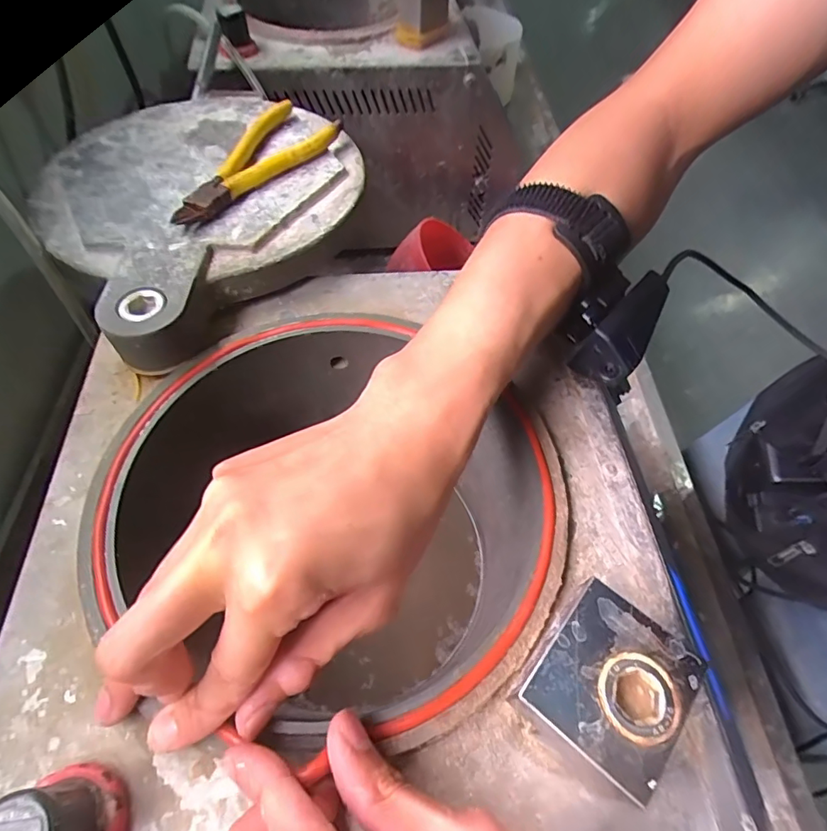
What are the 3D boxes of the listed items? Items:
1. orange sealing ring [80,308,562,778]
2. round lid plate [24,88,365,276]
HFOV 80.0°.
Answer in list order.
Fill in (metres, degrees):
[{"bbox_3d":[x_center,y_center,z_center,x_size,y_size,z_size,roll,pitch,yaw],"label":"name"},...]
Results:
[{"bbox_3d":[-0.039,0.026,0.240,0.218,0.016,0.206,0,57,0],"label":"orange sealing ring"},{"bbox_3d":[-0.148,-0.172,0.346,0.214,0.021,0.198,0,57,0],"label":"round lid plate"}]

